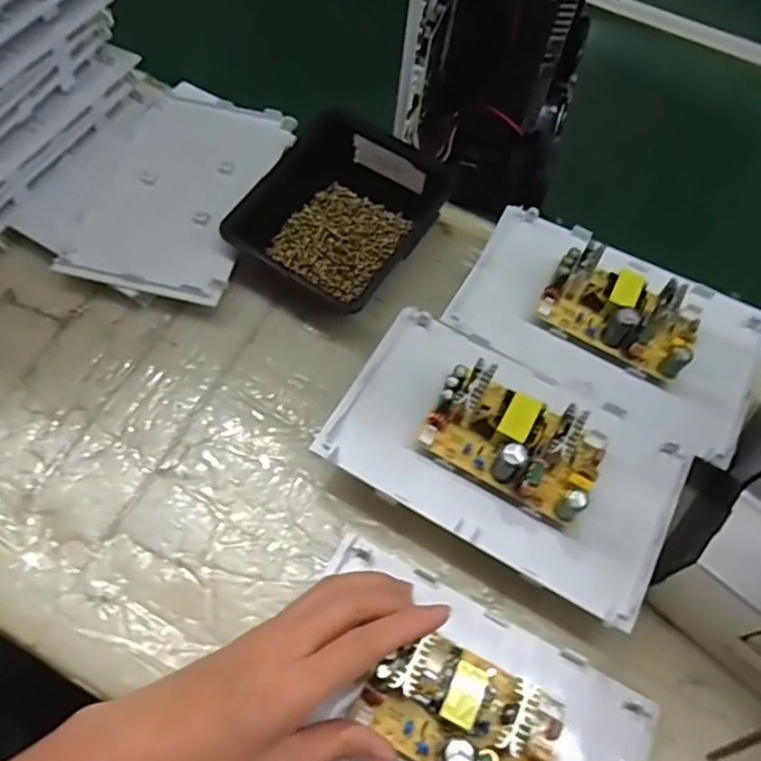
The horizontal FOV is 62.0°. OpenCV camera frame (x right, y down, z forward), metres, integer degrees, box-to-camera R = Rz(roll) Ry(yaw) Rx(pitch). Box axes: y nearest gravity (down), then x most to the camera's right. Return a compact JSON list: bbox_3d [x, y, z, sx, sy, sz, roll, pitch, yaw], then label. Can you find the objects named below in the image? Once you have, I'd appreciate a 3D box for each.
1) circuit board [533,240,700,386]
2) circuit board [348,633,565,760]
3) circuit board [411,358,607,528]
[{"bbox_3d":[0.158,-0.047,0.412,0.097,0.031,0.056,26,60,10],"label":"circuit board"},{"bbox_3d":[0.043,0.169,0.321,0.097,0.029,0.059,27,62,11],"label":"circuit board"},{"bbox_3d":[0.077,0.032,0.360,0.097,0.035,0.057,28,61,11],"label":"circuit board"}]

